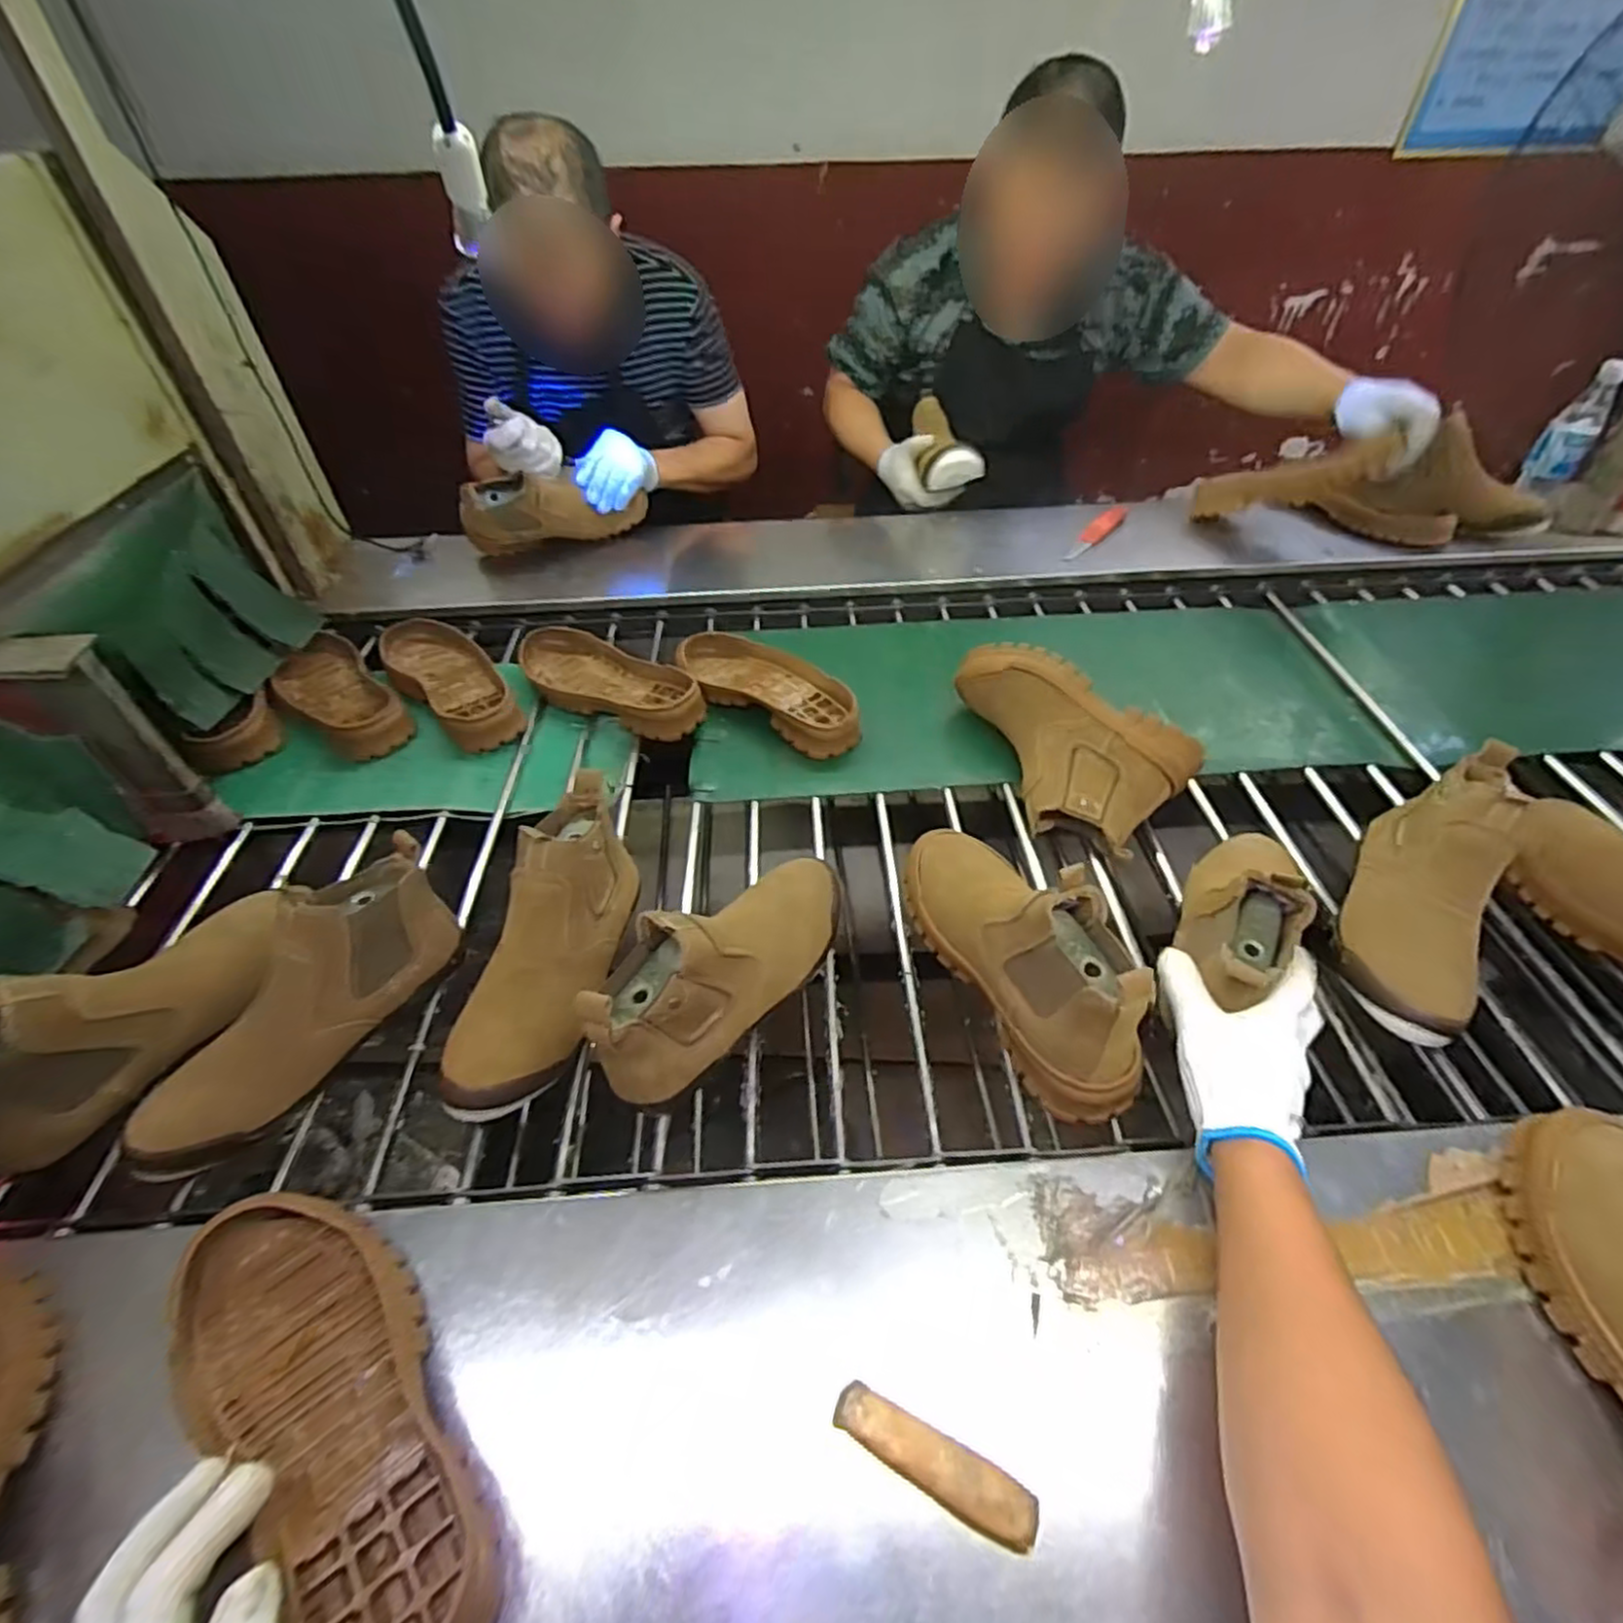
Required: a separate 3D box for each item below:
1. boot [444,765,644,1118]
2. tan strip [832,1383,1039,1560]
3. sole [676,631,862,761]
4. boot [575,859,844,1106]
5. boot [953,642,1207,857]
[{"bbox_3d":[-0.215,0.100,0.593,0.090,0.109,0.273,9,47,10],"label":"boot"},{"bbox_3d":[0.066,0.354,0.397,0.110,0.024,0.026,20,50,19],"label":"tan strip"},{"bbox_3d":[-0.060,-0.155,0.909,0.131,0.053,0.277,-29,52,-24],"label":"sole"},{"bbox_3d":[-0.063,0.117,0.586,0.083,0.124,0.263,35,43,26],"label":"boot"},{"bbox_3d":[0.252,-0.070,0.785,0.270,0.120,0.139,30,54,27],"label":"boot"}]

